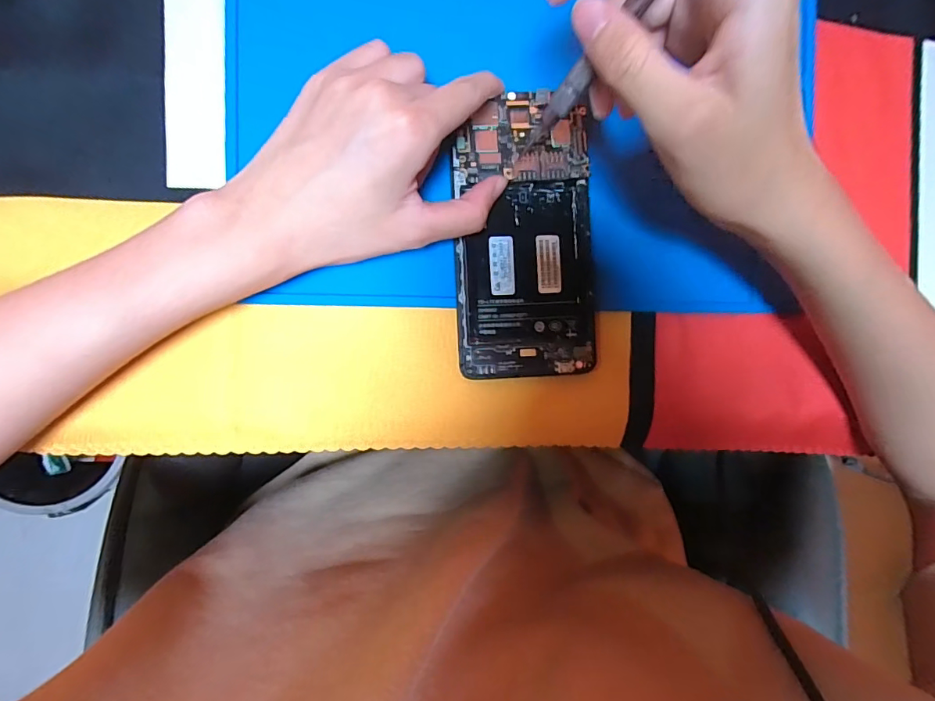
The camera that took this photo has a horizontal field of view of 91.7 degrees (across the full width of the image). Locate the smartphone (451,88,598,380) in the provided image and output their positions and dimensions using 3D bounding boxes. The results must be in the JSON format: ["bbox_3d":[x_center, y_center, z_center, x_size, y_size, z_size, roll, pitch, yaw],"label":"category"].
[{"bbox_3d":[0.031,-0.059,0.237,0.073,0.008,0.143,-3,91,-6],"label":"smartphone"}]

